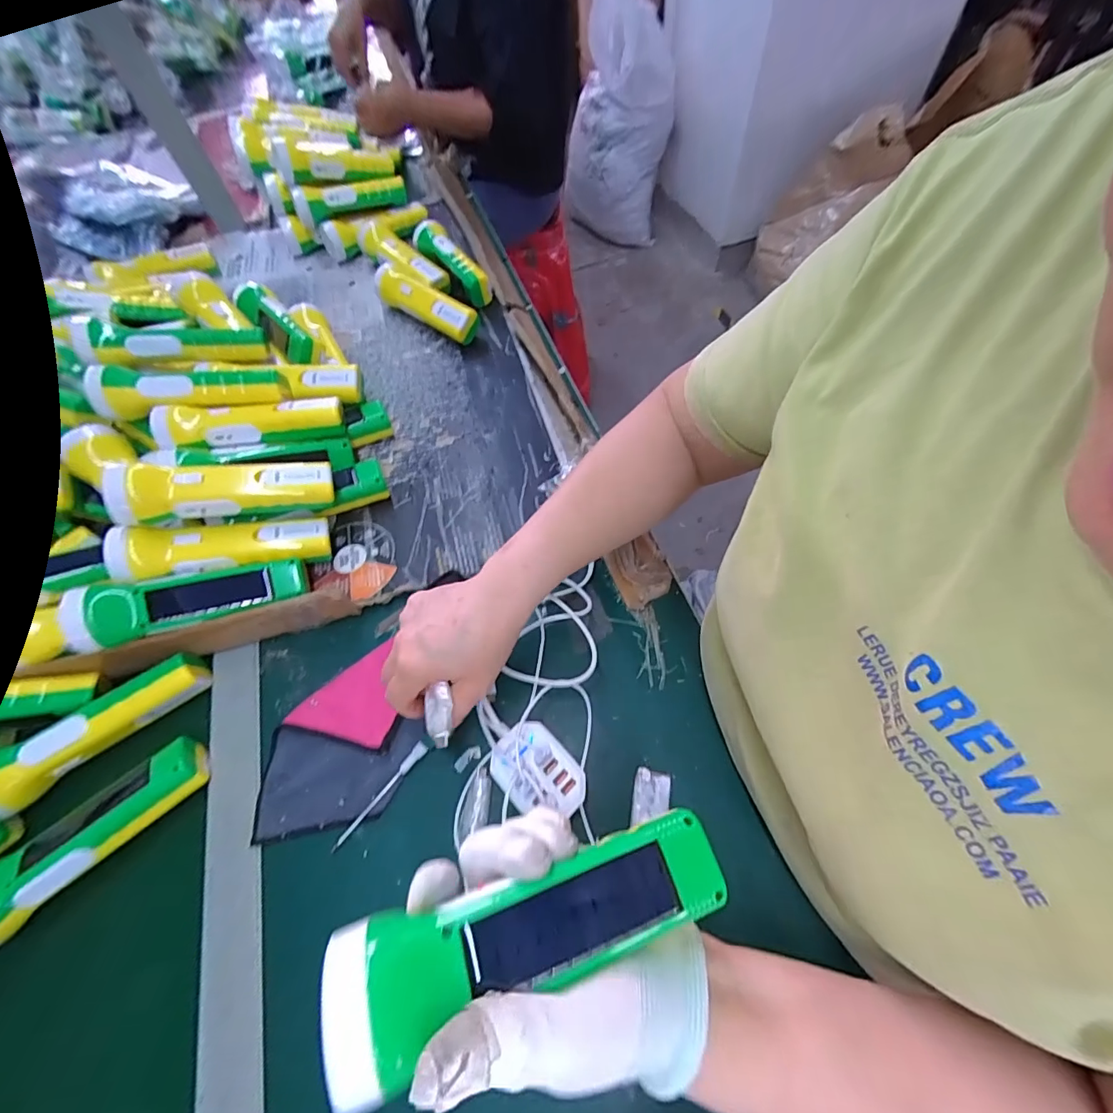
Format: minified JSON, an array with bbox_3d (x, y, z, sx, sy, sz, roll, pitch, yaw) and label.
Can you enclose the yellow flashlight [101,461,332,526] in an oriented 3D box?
[{"bbox_3d":[-0.296,-0.061,0.426,0.171,0.038,0.047,-7,58,-24],"label":"yellow flashlight"}]

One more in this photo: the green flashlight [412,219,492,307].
[{"bbox_3d":[-0.156,-0.423,0.684,0.045,0.058,0.180,-28,63,-12],"label":"green flashlight"}]

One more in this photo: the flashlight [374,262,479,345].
[{"bbox_3d":[-0.178,-0.345,0.645,0.188,0.047,0.046,34,68,20],"label":"flashlight"}]

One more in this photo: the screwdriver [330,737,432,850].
[{"bbox_3d":[-0.137,0.186,0.369,0.009,0.008,0.095,35,68,20],"label":"screwdriver"}]

